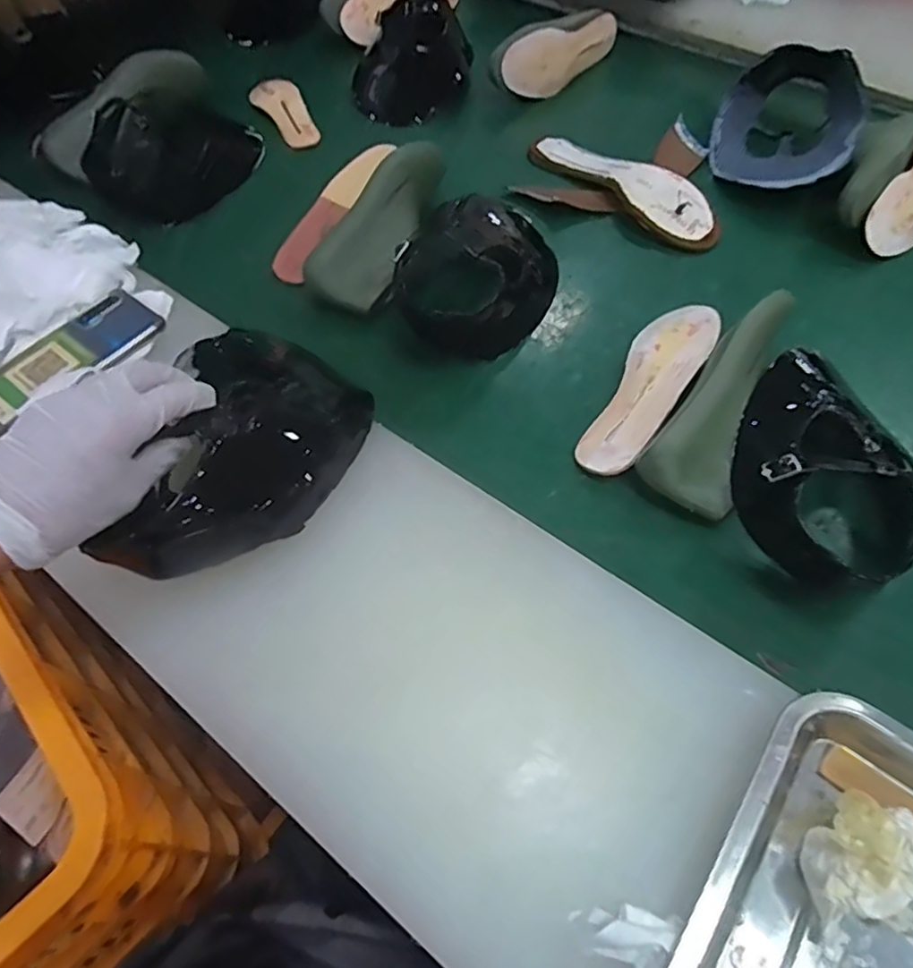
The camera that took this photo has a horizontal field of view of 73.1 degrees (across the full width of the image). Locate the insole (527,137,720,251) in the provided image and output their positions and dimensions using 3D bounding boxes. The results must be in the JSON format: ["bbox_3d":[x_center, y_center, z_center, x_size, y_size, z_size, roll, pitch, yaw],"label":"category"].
[{"bbox_3d":[0.197,-0.359,0.724,0.260,0.017,0.098,37,64,22],"label":"insole"}]

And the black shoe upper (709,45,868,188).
[{"bbox_3d":[0.403,-0.448,0.746,0.162,0.077,0.204,24,60,15],"label":"black shoe upper"}]

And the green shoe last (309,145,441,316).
[{"bbox_3d":[-0.075,-0.277,0.655,0.074,0.079,0.220,22,60,14],"label":"green shoe last"}]

